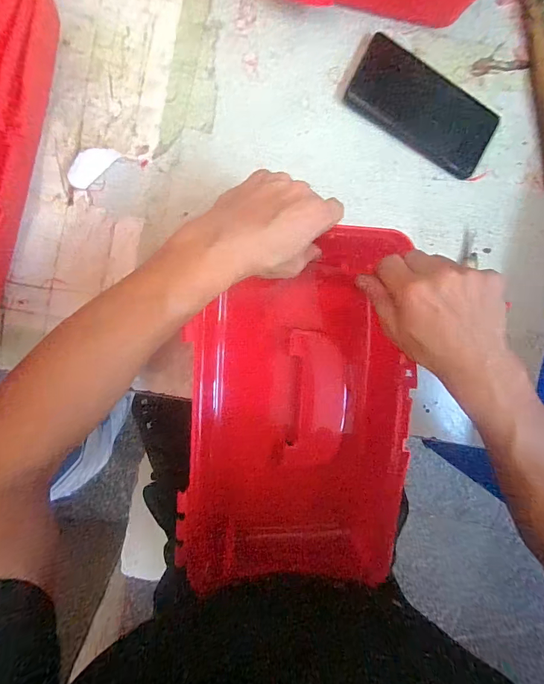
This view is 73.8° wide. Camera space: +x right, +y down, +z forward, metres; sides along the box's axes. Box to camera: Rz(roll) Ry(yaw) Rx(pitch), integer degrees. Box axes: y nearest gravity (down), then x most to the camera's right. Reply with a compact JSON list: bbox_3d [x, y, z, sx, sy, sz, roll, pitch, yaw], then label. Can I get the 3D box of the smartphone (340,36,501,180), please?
[{"bbox_3d":[0.164,-0.250,0.391,0.164,0.010,0.074,27,91,-9],"label":"smartphone"}]

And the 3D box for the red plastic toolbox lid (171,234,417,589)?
[{"bbox_3d":[0.021,0.067,0.371,0.224,0.094,0.343,0,95,-8],"label":"red plastic toolbox lid"}]

